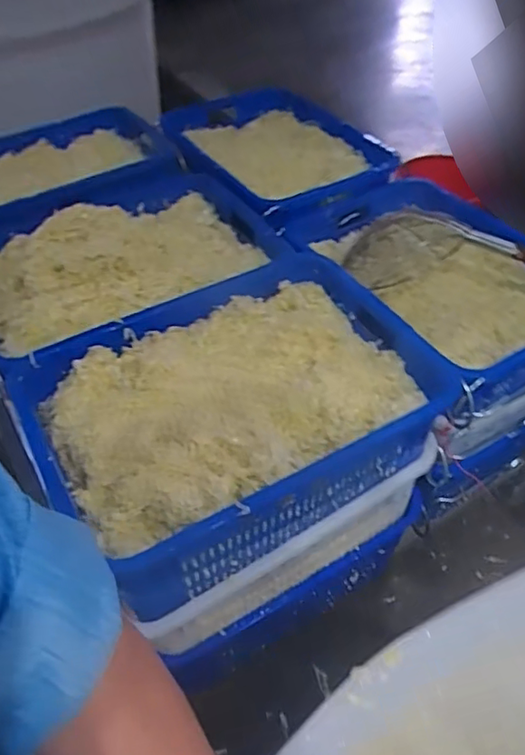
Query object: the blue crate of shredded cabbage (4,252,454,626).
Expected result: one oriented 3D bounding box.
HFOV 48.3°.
[{"bbox_3d":[-0.039,0.064,0.932,0.577,0.167,0.409,-22,50,-18],"label":"blue crate of shredded cabbage"}]

